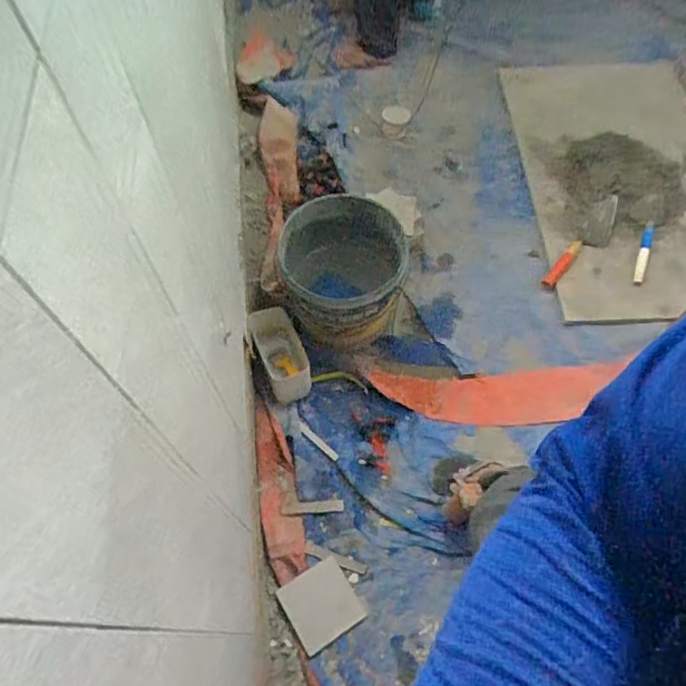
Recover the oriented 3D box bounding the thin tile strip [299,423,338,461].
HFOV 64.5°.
[{"bbox_3d":[-0.064,0.257,1.416,0.128,0.009,0.022,40,68,7],"label":"thin tile strip"}]

